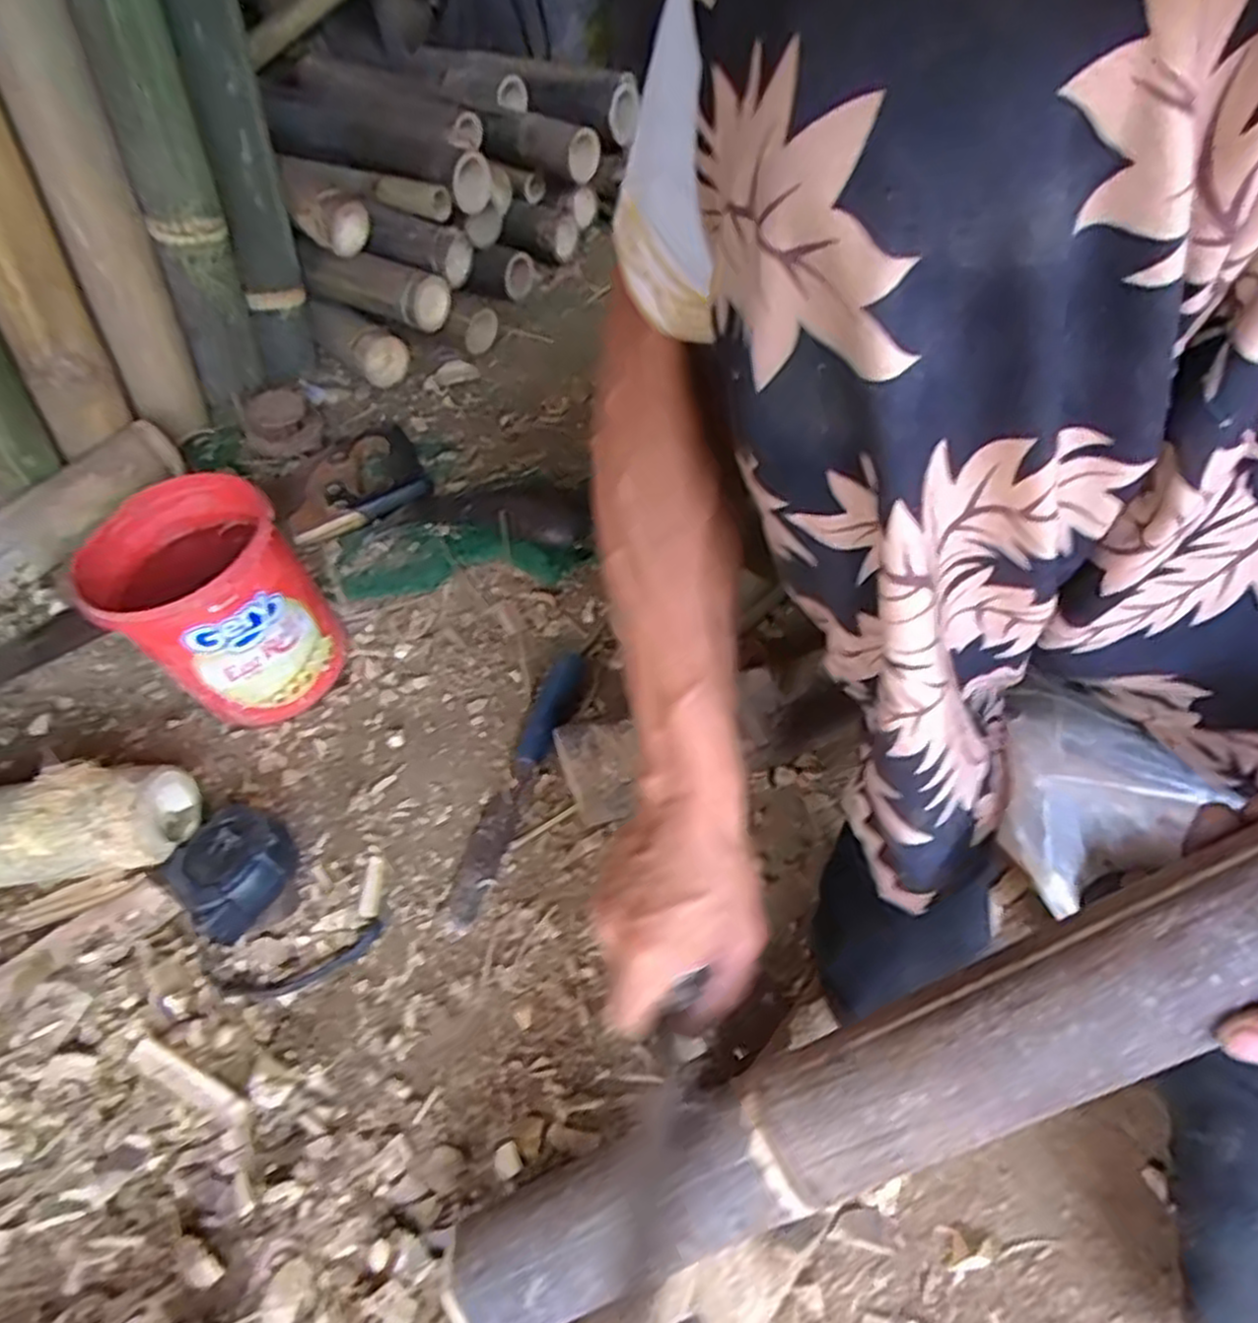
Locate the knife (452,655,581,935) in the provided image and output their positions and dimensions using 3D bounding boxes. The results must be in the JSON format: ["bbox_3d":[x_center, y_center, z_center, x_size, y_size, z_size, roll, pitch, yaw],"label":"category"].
[{"bbox_3d":[-0.085,0.083,0.585,0.031,0.025,0.233,14,55,16],"label":"knife"}]

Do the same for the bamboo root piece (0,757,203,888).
[{"bbox_3d":[-0.505,0.137,0.560,0.361,0.073,0.066,-8,52,-1],"label":"bamboo root piece"}]

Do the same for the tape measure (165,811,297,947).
[{"bbox_3d":[-0.282,0.145,0.548,0.088,0.046,0.080,31,61,25],"label":"tape measure"}]

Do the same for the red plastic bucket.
[{"bbox_3d":[-0.326,-0.041,0.621,0.133,0.165,0.136,-3,53,4],"label":"red plastic bucket"}]

